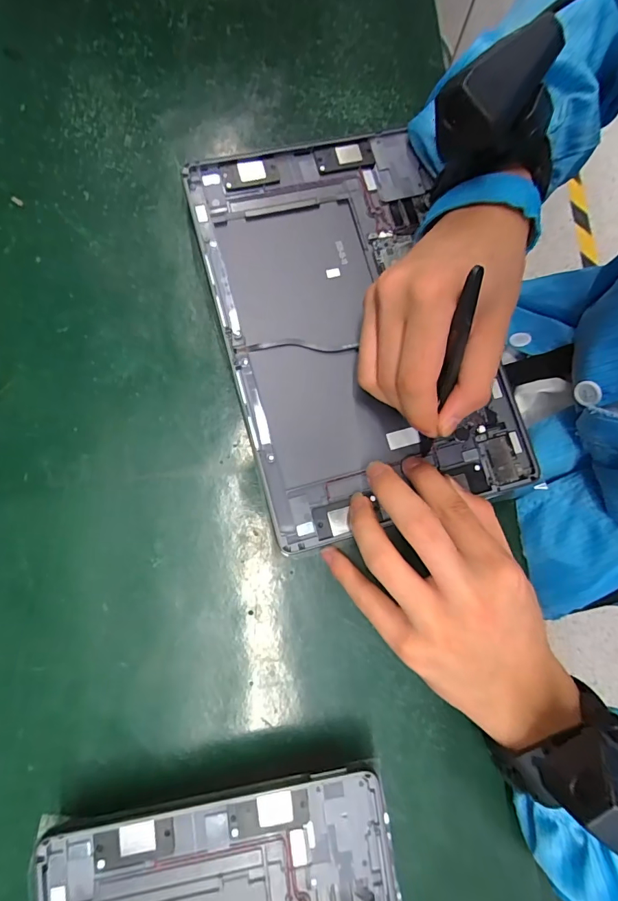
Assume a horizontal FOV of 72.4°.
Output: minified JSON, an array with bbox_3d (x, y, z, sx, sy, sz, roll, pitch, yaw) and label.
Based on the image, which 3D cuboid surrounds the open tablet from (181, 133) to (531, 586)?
[{"bbox_3d":[0.028,-0.081,0.271,0.160,0.012,0.254,-16,84,-7],"label":"open tablet"}]

